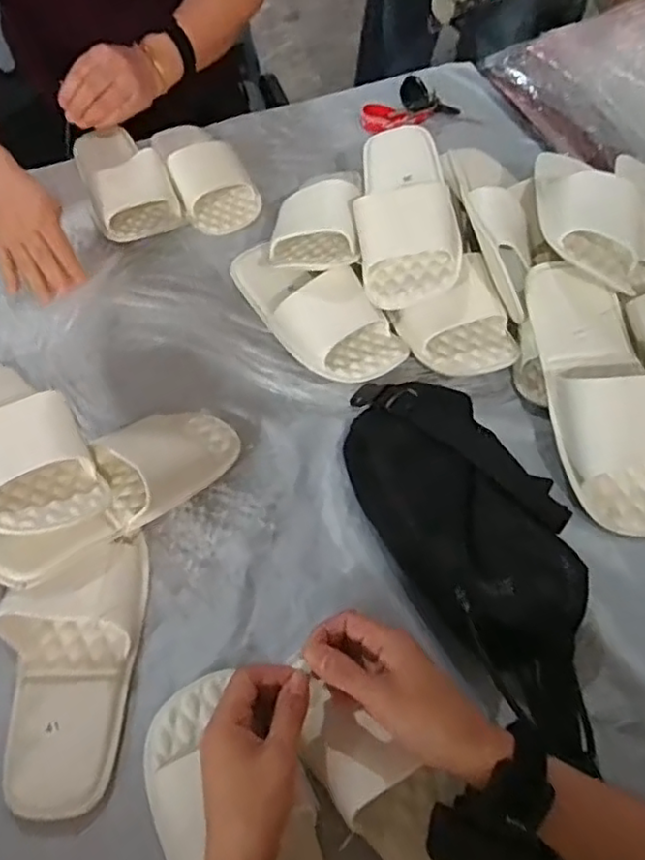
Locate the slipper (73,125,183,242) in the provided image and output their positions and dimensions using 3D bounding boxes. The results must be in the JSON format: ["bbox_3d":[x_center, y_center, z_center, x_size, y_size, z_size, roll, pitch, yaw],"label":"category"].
[{"bbox_3d":[-0.243,-0.314,0.779,0.095,0.054,0.202,-23,61,-12],"label":"slipper"}]

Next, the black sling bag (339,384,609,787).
[{"bbox_3d":[0.132,0.080,0.522,0.143,0.064,0.333,-27,62,-14],"label":"black sling bag"}]

